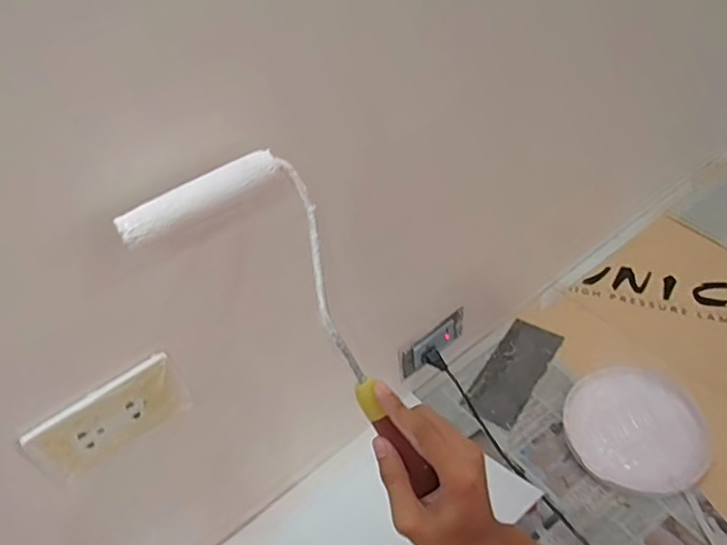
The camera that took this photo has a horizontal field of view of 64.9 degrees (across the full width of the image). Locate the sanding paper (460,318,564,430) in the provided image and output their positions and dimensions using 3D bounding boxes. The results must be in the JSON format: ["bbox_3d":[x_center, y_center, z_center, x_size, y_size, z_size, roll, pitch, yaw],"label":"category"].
[{"bbox_3d":[0.222,0.143,0.837,0.075,0.010,0.192,26,54,23],"label":"sanding paper"}]

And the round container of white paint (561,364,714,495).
[{"bbox_3d":[0.356,0.202,0.749,0.170,0.028,0.168,-4,46,5],"label":"round container of white paint"}]

